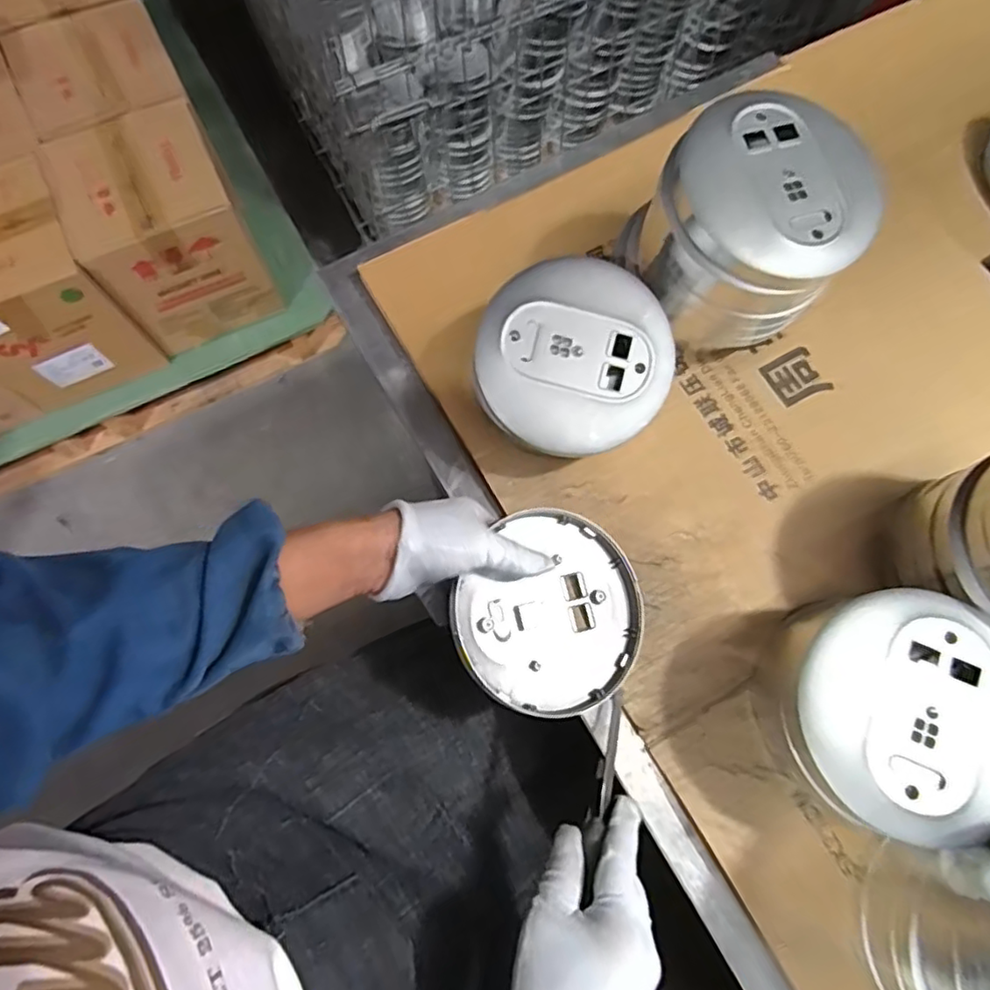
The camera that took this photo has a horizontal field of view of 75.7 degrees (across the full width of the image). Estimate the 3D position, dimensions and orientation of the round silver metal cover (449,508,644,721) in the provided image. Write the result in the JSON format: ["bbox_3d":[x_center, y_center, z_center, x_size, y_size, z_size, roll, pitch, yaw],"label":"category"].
[{"bbox_3d":[0.039,0.081,0.431,0.129,0.024,0.129,5,74,-16],"label":"round silver metal cover"}]

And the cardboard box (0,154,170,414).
[{"bbox_3d":[-0.729,-0.323,1.017,0.219,0.249,0.235,-27,76,-8],"label":"cardboard box"}]

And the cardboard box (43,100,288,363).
[{"bbox_3d":[-0.531,-0.428,1.052,0.223,0.264,0.232,-25,75,-8],"label":"cardboard box"}]

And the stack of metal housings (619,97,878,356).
[{"bbox_3d":[0.176,-0.183,0.459,0.124,0.137,0.141,-40,78,-11],"label":"stack of metal housings"}]

